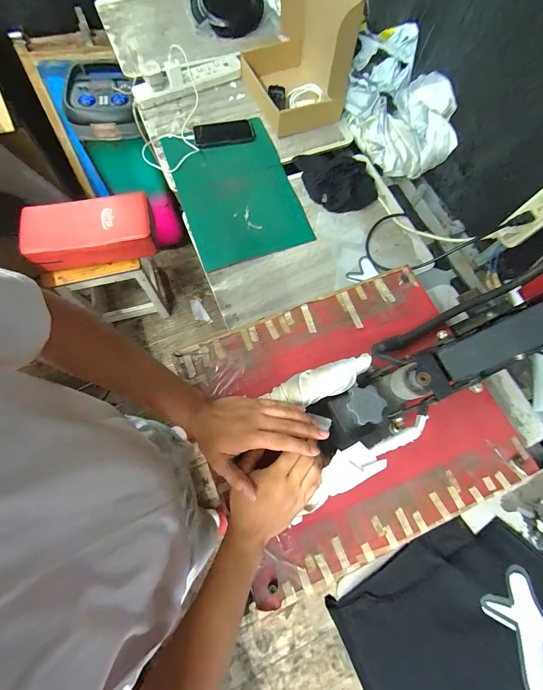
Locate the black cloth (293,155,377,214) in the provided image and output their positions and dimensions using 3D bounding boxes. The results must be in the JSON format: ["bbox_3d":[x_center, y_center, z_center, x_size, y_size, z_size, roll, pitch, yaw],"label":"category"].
[{"bbox_3d":[0.180,-0.456,0.819,0.188,0.051,0.200,-11,74,-6],"label":"black cloth"}]

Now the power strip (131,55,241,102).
[{"bbox_3d":[-0.243,-0.789,0.906,0.338,0.048,0.062,-26,76,-10],"label":"power strip"}]

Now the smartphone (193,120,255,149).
[{"bbox_3d":[-0.136,-0.604,0.867,0.164,0.011,0.094,-15,74,-7],"label":"smartphone"}]

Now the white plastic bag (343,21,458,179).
[{"bbox_3d":[0.334,-0.638,0.819,0.178,0.169,0.345,-20,75,-8],"label":"white plastic bag"}]

